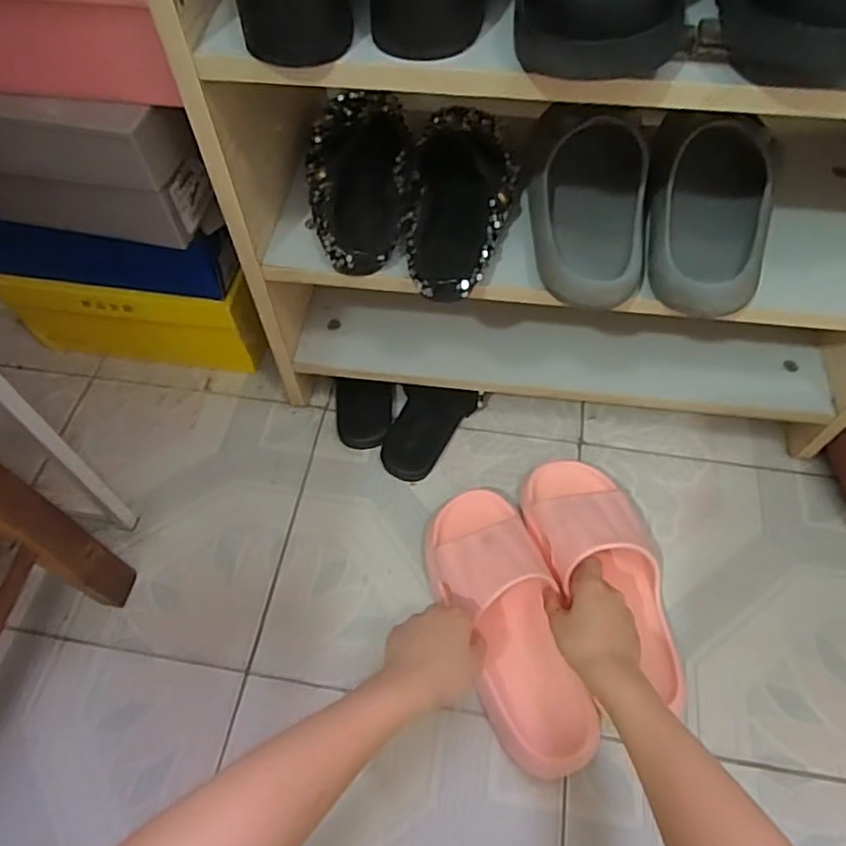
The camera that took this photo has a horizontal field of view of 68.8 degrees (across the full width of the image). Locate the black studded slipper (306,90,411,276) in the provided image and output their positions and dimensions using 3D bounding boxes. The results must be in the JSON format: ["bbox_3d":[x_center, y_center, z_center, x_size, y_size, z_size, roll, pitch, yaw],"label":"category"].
[{"bbox_3d":[-0.061,-0.236,0.563,0.091,0.052,0.229,-2,58,0],"label":"black studded slipper"}]

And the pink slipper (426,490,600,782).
[{"bbox_3d":[0.078,0.181,0.578,0.100,0.063,0.265,-16,64,-9],"label":"pink slipper"}]

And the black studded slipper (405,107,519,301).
[{"bbox_3d":[0.033,-0.207,0.545,0.096,0.050,0.223,6,59,4],"label":"black studded slipper"}]

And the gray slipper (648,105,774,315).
[{"bbox_3d":[0.247,-0.188,0.534,0.106,0.089,0.234,15,60,10],"label":"gray slipper"}]

